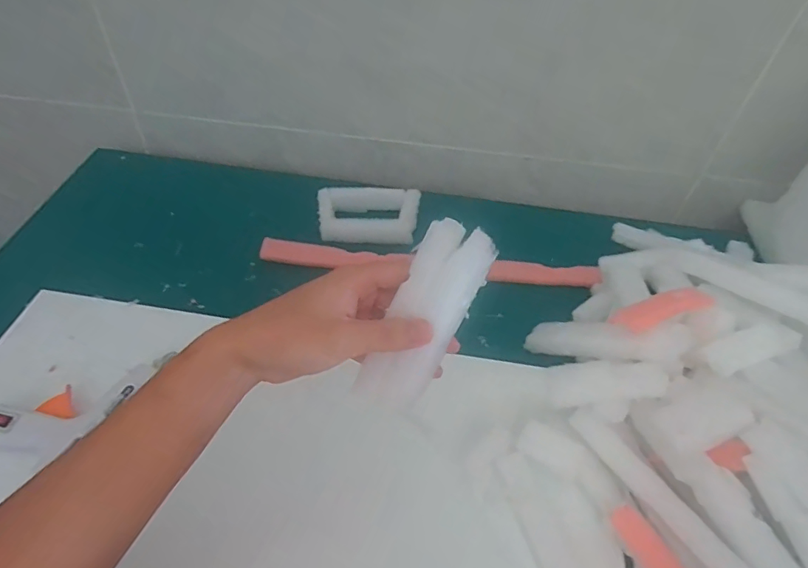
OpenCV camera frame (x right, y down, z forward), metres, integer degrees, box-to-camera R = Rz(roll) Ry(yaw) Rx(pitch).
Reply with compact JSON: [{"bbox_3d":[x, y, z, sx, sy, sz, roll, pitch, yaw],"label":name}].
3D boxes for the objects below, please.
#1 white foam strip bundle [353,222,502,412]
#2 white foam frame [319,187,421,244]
[{"bbox_3d":[0.014,0.024,0.336,0.039,0.134,0.033,31,20,21],"label":"white foam strip bundle"},{"bbox_3d":[-0.045,-0.089,0.657,0.127,0.017,0.084,1,61,-4],"label":"white foam frame"}]

